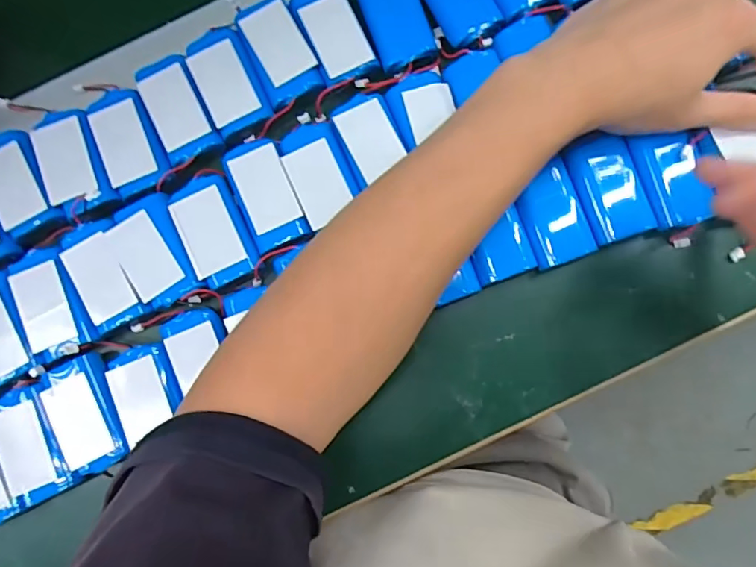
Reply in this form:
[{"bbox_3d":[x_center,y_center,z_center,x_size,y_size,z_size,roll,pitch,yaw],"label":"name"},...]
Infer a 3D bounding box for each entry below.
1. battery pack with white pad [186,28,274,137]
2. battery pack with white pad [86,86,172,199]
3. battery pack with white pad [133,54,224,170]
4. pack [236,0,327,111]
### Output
[{"bbox_3d":[-0.095,-0.129,0.314,0.036,0.011,0.065,-26,82,0],"label":"battery pack with white pad"},{"bbox_3d":[-0.158,-0.090,0.315,0.036,0.013,0.069,-24,82,1],"label":"battery pack with white pad"},{"bbox_3d":[-0.127,-0.111,0.314,0.036,0.010,0.068,-25,82,0],"label":"battery pack with white pad"},{"bbox_3d":[-0.063,-0.146,0.313,0.038,0.006,0.065,-26,82,0],"label":"pack"}]

